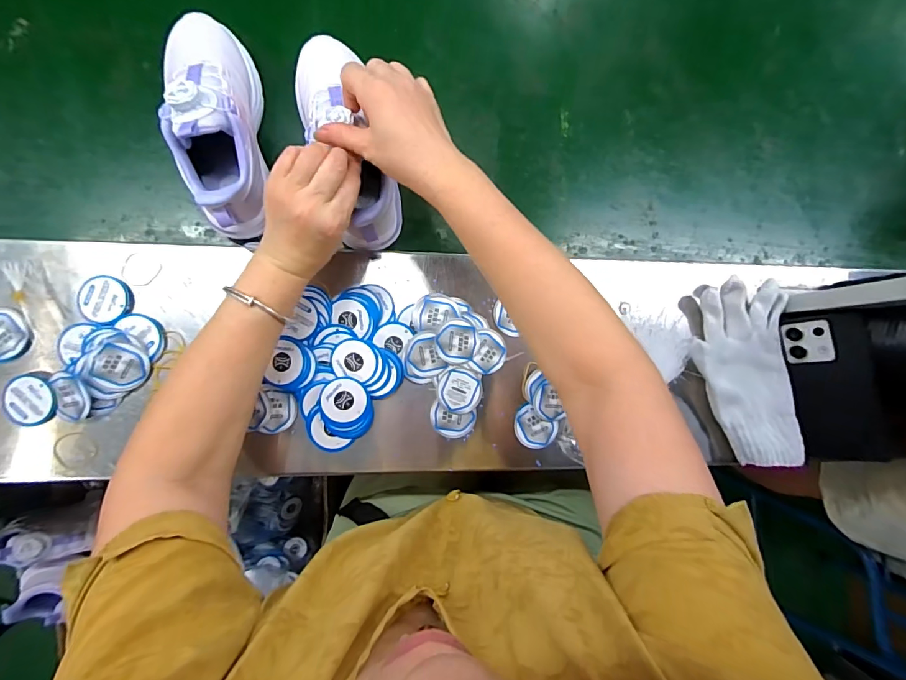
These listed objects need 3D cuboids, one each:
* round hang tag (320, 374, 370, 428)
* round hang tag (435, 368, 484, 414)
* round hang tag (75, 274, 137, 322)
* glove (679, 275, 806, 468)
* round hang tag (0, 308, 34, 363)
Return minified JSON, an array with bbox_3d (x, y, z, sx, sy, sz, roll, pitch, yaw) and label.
[{"bbox_3d":[-0.110,0.063,0.431,0.048,0.005,0.050,0,92,-11],"label":"round hang tag"},{"bbox_3d":[0.007,0.055,0.456,0.047,0.004,0.047,11,90,-7],"label":"round hang tag"},{"bbox_3d":[-0.346,-0.041,0.420,0.050,0.004,0.044,37,85,-5],"label":"round hang tag"},{"bbox_3d":[0.326,0.037,0.480,0.120,0.037,0.207,0,82,-6],"label":"glove"},{"bbox_3d":[-0.432,-0.006,0.407,0.048,0.005,0.050,0,92,-7],"label":"round hang tag"}]

